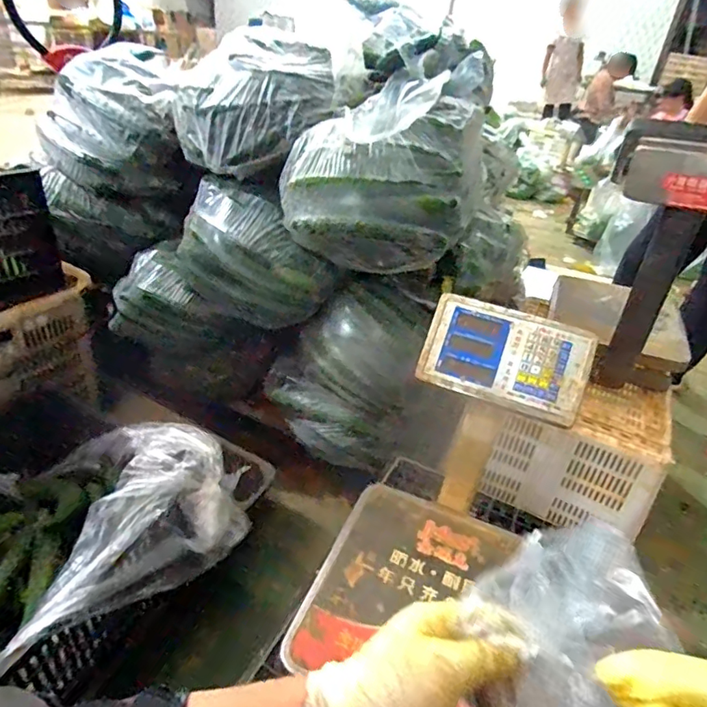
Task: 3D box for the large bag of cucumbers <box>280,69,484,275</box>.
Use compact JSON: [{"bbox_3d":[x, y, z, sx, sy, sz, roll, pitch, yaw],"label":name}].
[{"bbox_3d":[0.043,-0.328,0.950,0.355,0.307,0.238,11,34,8],"label":"large bag of cucumbers"}]

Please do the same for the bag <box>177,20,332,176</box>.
[{"bbox_3d":[-0.205,-0.505,1.018,0.299,0.219,0.255,-5,35,-17],"label":"bag"}]

